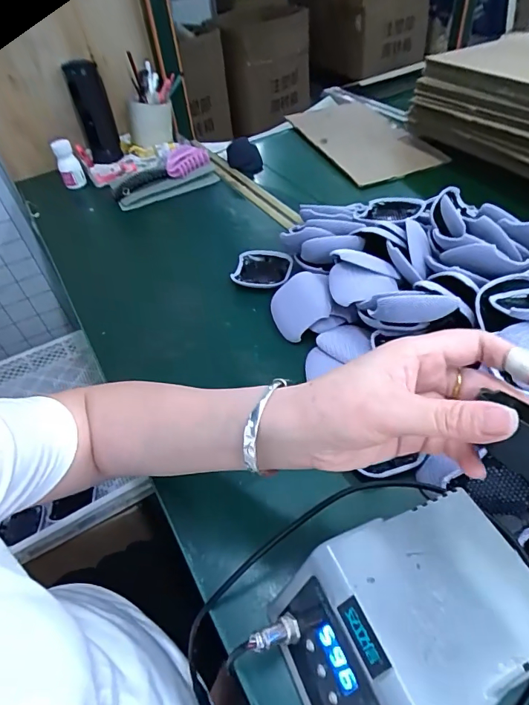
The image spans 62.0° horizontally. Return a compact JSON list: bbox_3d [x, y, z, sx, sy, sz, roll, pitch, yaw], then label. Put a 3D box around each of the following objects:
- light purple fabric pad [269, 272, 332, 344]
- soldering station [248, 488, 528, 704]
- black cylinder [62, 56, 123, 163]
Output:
[{"bbox_3d":[0.045,-0.061,0.548,0.079,0.010,0.079,-36,53,19],"label":"light purple fabric pad"},{"bbox_3d":[0.094,0.186,0.300,0.164,0.095,0.110,-22,49,-13],"label":"soldering station"},{"bbox_3d":[-0.323,-0.453,0.844,0.064,0.168,0.060,-20,48,-11],"label":"black cylinder"}]

